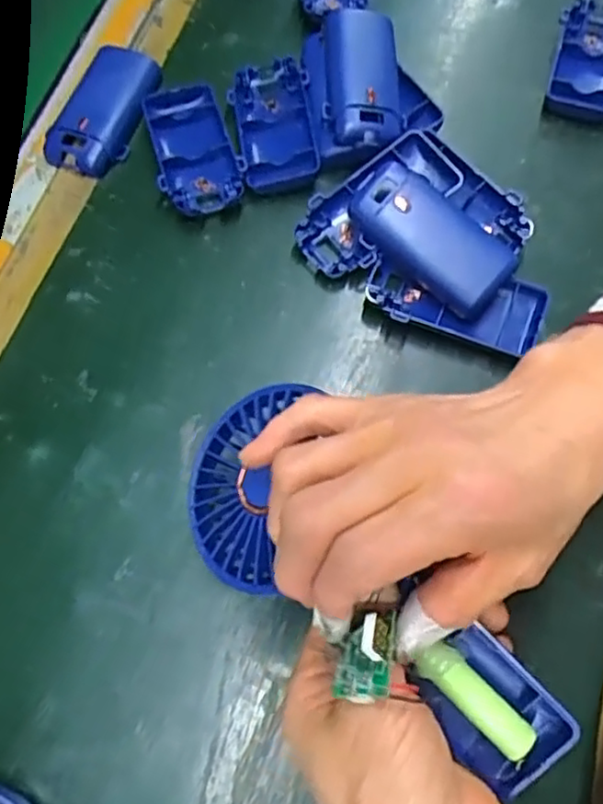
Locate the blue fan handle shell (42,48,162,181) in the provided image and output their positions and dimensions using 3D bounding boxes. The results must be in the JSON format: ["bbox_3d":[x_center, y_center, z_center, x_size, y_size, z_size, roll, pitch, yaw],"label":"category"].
[{"bbox_3d":[-0.125,-0.185,0.407,0.050,0.014,0.095,17,70,6],"label":"blue fan handle shell"}]

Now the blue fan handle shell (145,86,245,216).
[{"bbox_3d":[-0.065,-0.154,0.393,0.047,0.016,0.094,-15,70,-6],"label":"blue fan handle shell"}]

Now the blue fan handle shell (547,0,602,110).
[{"bbox_3d":[0.188,-0.223,0.418,0.048,0.015,0.089,20,70,7],"label":"blue fan handle shell"}]

